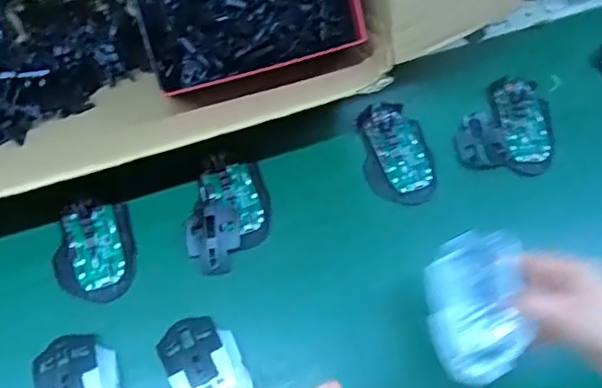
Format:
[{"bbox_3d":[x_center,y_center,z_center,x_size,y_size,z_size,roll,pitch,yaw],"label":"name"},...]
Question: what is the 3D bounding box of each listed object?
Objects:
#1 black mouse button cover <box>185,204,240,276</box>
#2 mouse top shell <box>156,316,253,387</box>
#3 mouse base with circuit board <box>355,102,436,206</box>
[{"bbox_3d":[-0.085,0.043,0.554,0.051,0.012,0.062,-3,67,-4],"label":"black mouse button cover"},{"bbox_3d":[-0.080,0.164,0.502,0.066,0.040,0.118,-21,69,-11],"label":"mouse top shell"},{"bbox_3d":[0.102,-0.045,0.609,0.070,0.012,0.112,-8,67,-6],"label":"mouse base with circuit board"}]

